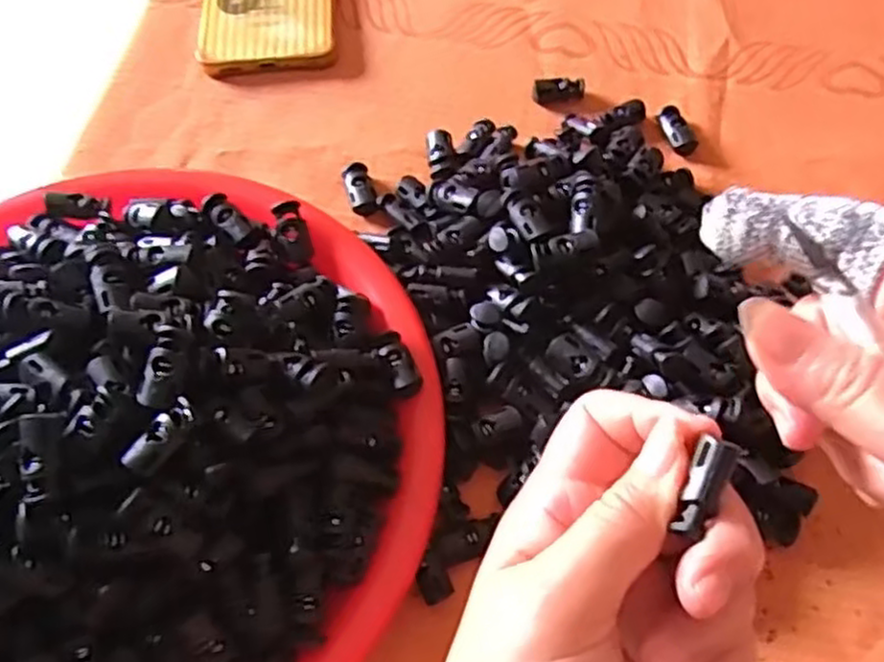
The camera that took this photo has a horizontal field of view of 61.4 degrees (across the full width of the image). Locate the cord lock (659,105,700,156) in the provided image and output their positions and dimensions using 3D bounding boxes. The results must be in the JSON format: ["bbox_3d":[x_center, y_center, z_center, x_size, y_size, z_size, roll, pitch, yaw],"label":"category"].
[{"bbox_3d":[0.122,-0.105,0.385,0.015,0.008,0.031,-14,61,-6],"label":"cord lock"}]

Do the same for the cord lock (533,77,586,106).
[{"bbox_3d":[0.063,-0.128,0.401,0.027,0.011,0.012,-10,61,-4],"label":"cord lock"}]

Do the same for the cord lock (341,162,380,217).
[{"bbox_3d":[-0.041,-0.070,0.369,0.013,0.008,0.031,-15,61,-7],"label":"cord lock"}]

